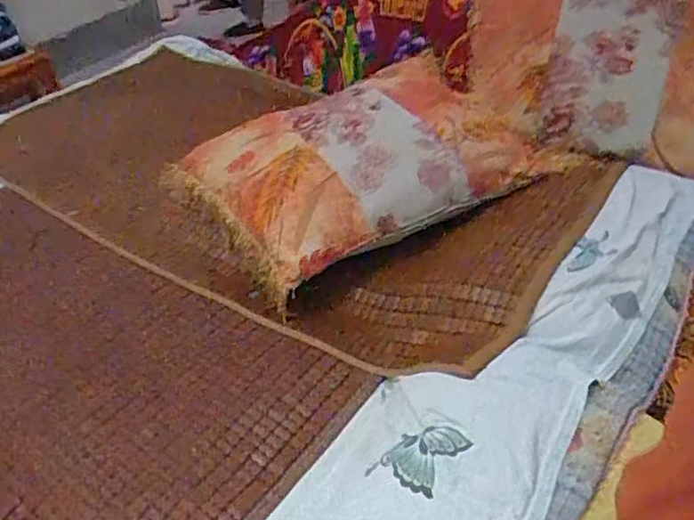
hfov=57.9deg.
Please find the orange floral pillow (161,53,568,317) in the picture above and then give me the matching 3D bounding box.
[{"bbox_3d":[0.014,-0.192,1.285,0.671,0.188,0.476,-19,44,-16],"label":"orange floral pillow"}]

